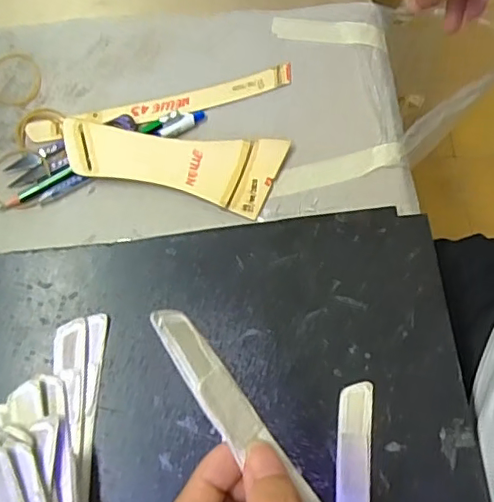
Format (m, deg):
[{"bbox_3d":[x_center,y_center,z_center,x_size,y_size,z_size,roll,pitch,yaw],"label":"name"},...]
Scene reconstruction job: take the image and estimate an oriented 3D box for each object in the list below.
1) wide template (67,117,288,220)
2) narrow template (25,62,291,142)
[{"bbox_3d":[-0.055,-0.065,0.415,0.157,0.015,0.055,9,72,2],"label":"wide template"},{"bbox_3d":[-0.066,-0.113,0.434,0.204,0.010,0.022,-14,73,-5],"label":"narrow template"}]

